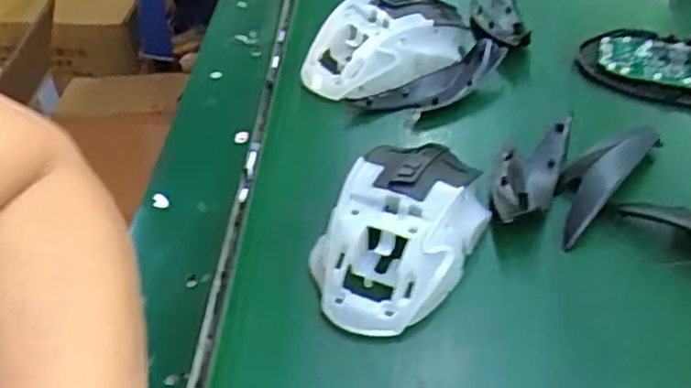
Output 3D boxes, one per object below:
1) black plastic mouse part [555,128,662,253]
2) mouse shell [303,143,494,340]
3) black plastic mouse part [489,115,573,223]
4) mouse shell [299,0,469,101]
[{"bbox_3d":[0.128,-0.010,0.374,0.027,0.016,0.084,34,54,30],"label":"black plastic mouse part"},{"bbox_3d":[0.026,0.014,0.341,0.063,0.032,0.101,25,50,23],"label":"mouse shell"},{"bbox_3d":[0.095,-0.015,0.377,0.031,0.014,0.091,17,47,17],"label":"black plastic mouse part"},{"bbox_3d":[0.025,-0.098,0.457,0.110,0.035,0.065,-20,48,-19],"label":"mouse shell"}]

